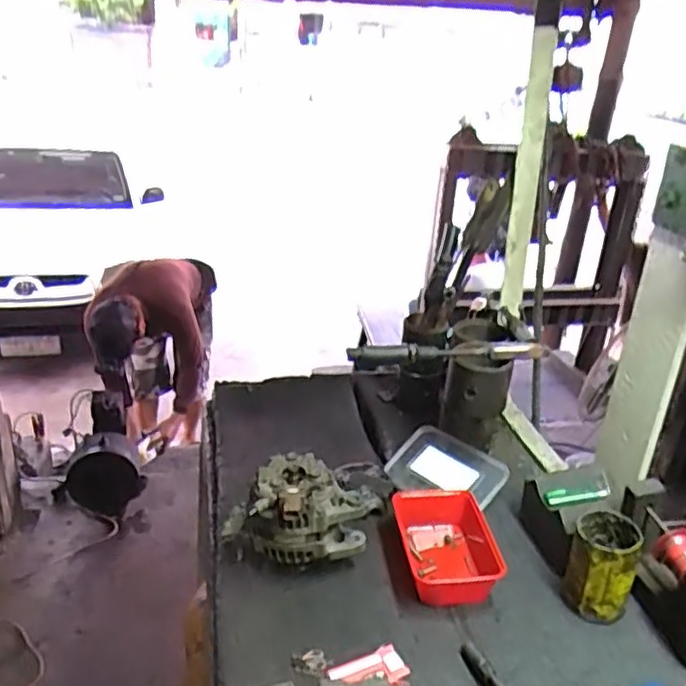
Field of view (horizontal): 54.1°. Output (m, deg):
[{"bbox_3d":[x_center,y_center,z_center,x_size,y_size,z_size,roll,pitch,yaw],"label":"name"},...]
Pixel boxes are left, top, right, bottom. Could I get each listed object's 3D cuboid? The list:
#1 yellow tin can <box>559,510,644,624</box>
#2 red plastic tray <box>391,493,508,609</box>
[{"bbox_3d":[0.318,0.280,0.831,0.076,0.116,0.078,3,24,-1],"label":"yellow tin can"},{"bbox_3d":[0.146,0.276,0.900,0.131,0.064,0.172,1,25,-7],"label":"red plastic tray"}]

